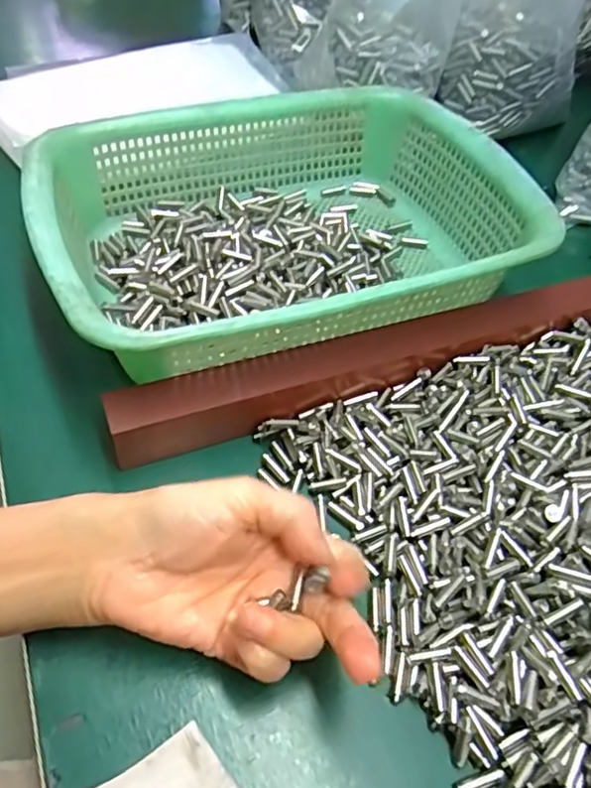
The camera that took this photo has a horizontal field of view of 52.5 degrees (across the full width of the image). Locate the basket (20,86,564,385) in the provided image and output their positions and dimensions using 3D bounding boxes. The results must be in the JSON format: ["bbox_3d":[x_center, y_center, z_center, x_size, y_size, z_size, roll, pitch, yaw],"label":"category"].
[{"bbox_3d":[-0.006,-0.112,0.390,0.292,0.073,0.217,-16,56,-15],"label":"basket"}]

